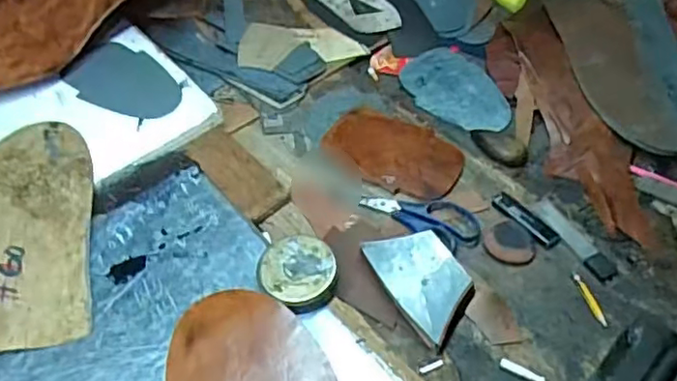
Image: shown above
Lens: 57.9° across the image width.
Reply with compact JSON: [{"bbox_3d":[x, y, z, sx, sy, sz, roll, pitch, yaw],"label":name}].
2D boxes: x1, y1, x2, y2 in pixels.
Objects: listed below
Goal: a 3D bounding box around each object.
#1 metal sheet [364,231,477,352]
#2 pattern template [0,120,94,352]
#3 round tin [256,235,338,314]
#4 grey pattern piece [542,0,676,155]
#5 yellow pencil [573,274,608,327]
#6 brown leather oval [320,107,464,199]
[{"bbox_3d":[0.086,0.092,0.612,0.074,0.027,0.120,-21,54,-19],"label":"metal sheet"},{"bbox_3d":[-0.337,0.038,0.640,0.147,0.007,0.272,-8,56,-9],"label":"pattern template"},{"bbox_3d":[-0.041,0.082,0.602,0.079,0.032,0.070,31,55,21],"label":"round tin"},{"bbox_3d":[0.395,-0.171,0.820,0.157,0.071,0.296,-6,51,-7],"label":"grey pattern piece"},{"bbox_3d":[0.255,0.110,0.617,0.010,0.004,0.061,-11,51,-12],"label":"yellow pencil"},{"bbox_3d":[0.066,-0.050,0.743,0.167,0.010,0.105,25,60,20],"label":"brown leather oval"}]

